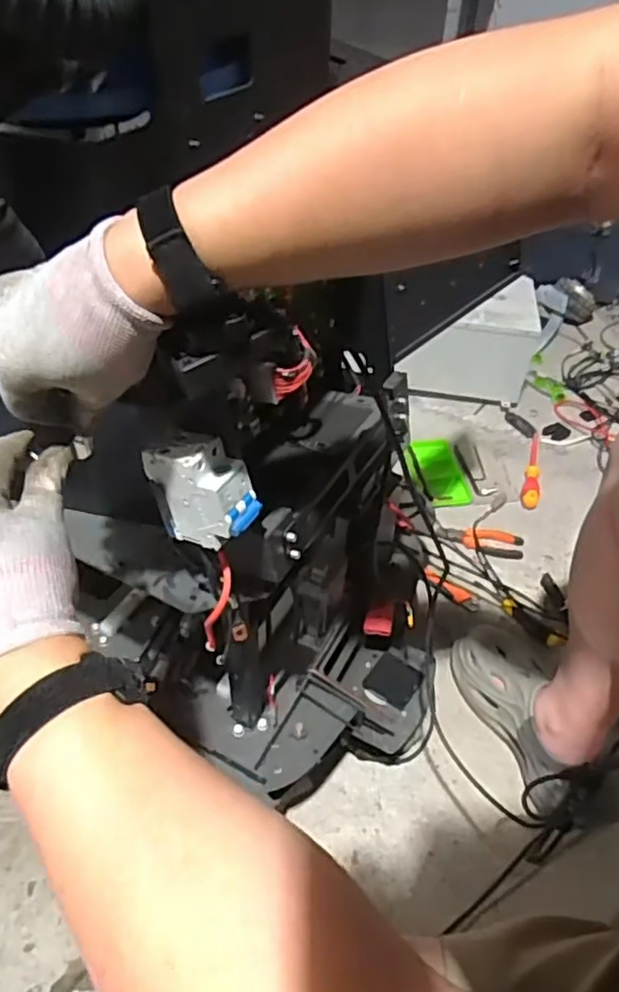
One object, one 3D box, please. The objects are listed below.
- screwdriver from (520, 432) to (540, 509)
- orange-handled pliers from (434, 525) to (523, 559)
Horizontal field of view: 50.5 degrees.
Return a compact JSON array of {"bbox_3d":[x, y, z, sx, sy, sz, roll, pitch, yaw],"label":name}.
[{"bbox_3d":[0.458,-0.065,1.344,0.032,0.025,0.259,13,44,11],"label":"screwdriver"},{"bbox_3d":[0.309,0.078,1.190,0.156,0.021,0.056,9,43,6],"label":"orange-handled pliers"}]

